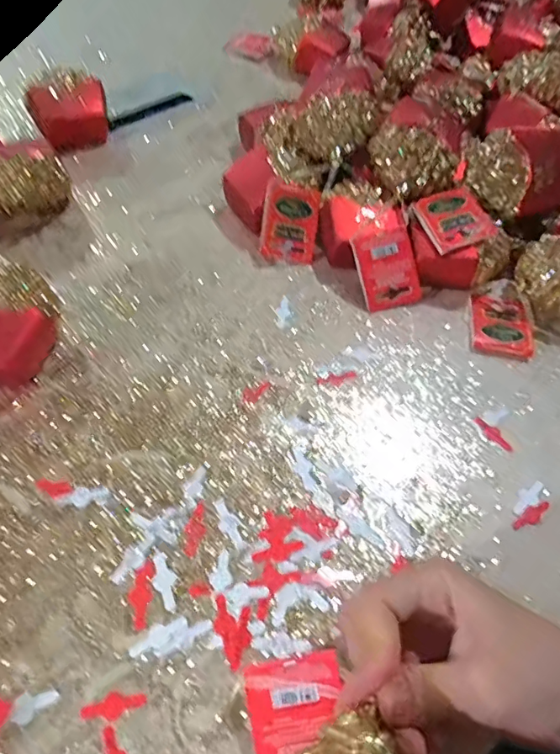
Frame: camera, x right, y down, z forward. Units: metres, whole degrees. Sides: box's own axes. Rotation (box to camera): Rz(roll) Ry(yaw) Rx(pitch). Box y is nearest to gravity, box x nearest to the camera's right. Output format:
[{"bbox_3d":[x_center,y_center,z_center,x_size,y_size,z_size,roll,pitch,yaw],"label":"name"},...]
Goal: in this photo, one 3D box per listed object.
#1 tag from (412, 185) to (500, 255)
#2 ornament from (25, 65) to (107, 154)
[{"bbox_3d":[0.136,-0.125,0.400,0.045,0.010,0.058,-23,59,6],"label":"tag"},{"bbox_3d":[-0.204,-0.258,0.489,0.071,0.047,0.066,-17,59,-16],"label":"ornament"}]

